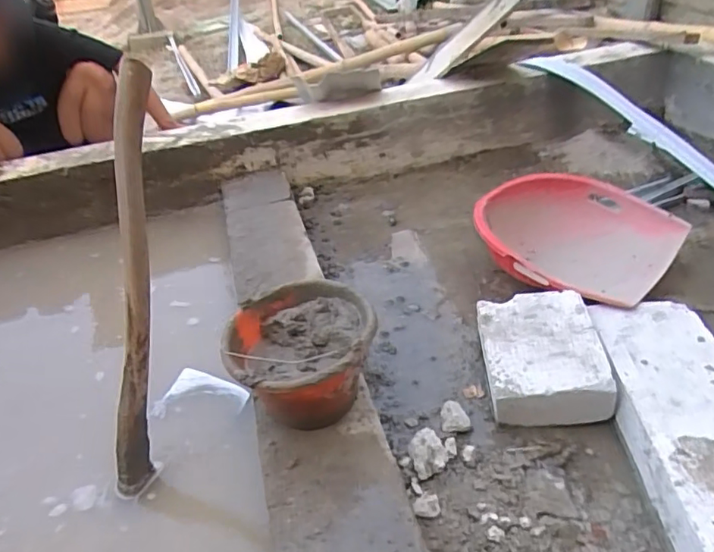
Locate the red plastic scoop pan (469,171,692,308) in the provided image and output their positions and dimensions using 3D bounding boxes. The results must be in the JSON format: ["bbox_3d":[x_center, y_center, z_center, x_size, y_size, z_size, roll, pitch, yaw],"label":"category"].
[{"bbox_3d":[0.491,-0.108,1.250,0.426,0.103,0.500,24,47,36],"label":"red plastic scoop pan"}]

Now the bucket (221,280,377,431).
[{"bbox_3d":[-0.083,0.132,0.879,0.222,0.144,0.223,-5,36,4],"label":"bucket"}]

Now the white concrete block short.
[{"bbox_3d":[0.333,0.150,1.000,0.199,0.111,0.240,-4,36,5],"label":"white concrete block short"}]

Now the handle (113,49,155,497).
[{"bbox_3d":[-0.319,0.048,0.776,0.061,0.653,0.045,26,28,38],"label":"handle"}]

